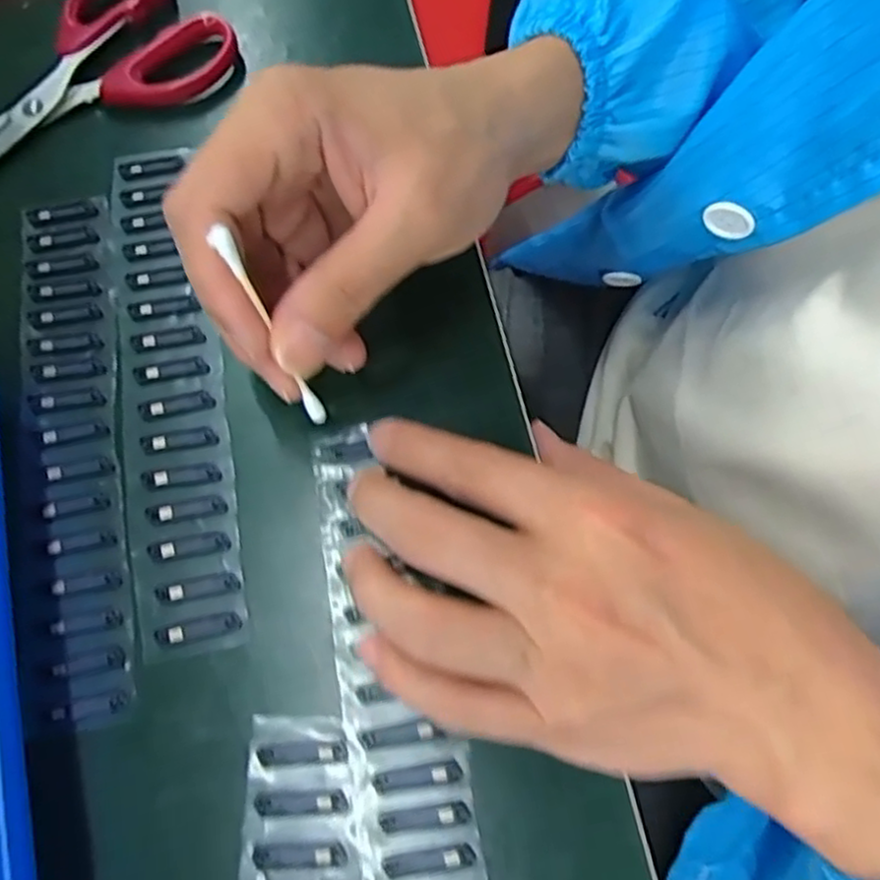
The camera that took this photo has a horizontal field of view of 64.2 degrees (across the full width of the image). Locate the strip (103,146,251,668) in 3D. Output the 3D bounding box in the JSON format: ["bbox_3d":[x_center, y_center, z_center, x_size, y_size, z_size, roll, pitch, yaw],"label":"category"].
[{"bbox_3d":[-0.101,-0.024,0.257,0.036,0.004,0.198,-11,71,-2],"label":"strip"}]

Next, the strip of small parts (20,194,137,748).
[{"bbox_3d":[-0.132,-0.002,0.250,0.034,0.004,0.197,-10,71,-2],"label":"strip of small parts"}]

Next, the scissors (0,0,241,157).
[{"bbox_3d":[-0.170,-0.139,0.291,0.167,0.009,0.076,-41,75,-12],"label":"scissors"}]

